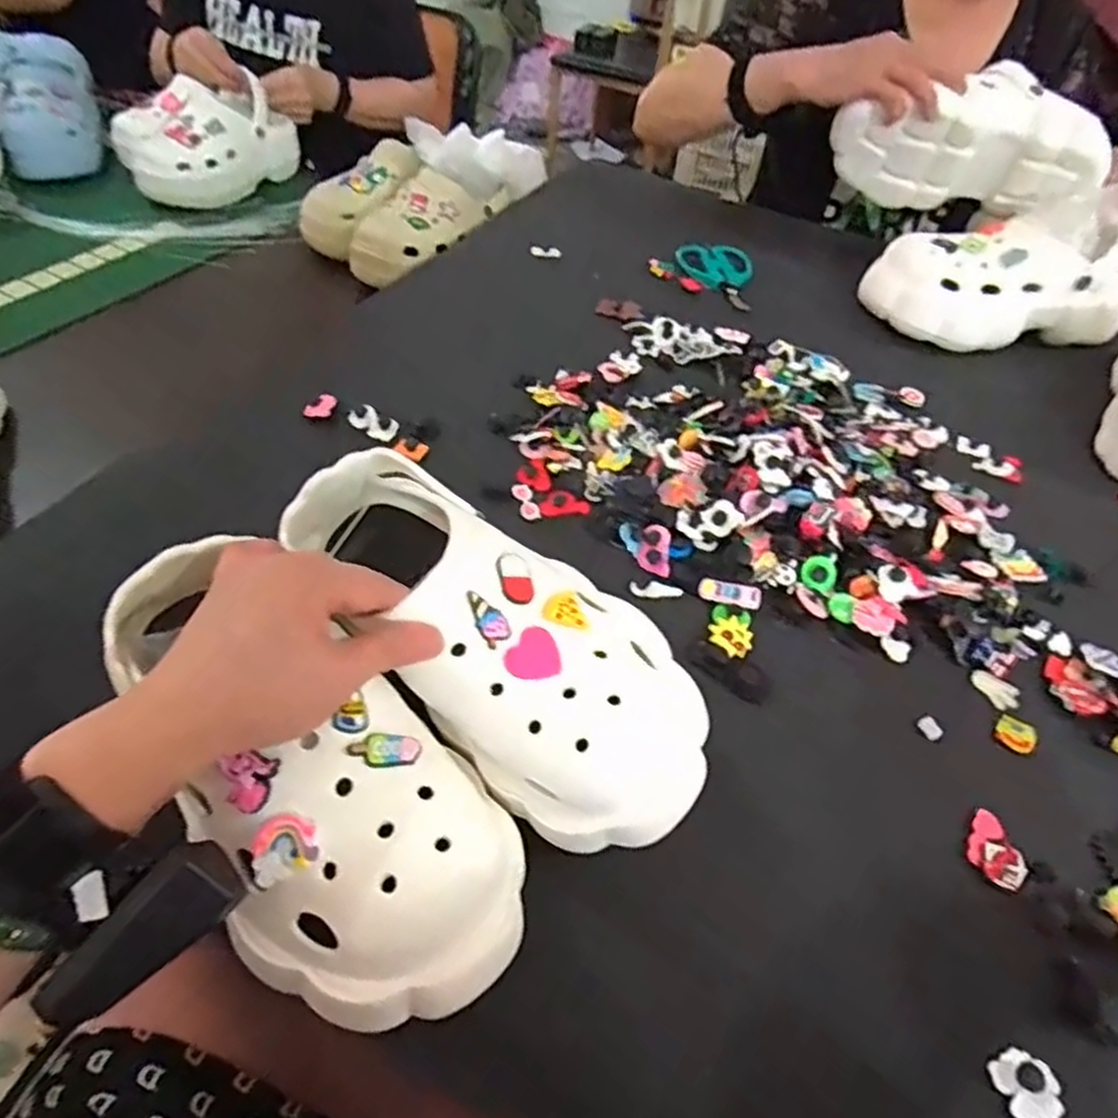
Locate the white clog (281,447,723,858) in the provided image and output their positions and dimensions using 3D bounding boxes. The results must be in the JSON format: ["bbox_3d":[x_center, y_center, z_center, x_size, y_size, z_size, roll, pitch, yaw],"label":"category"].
[{"bbox_3d":[-0.029,0.037,0.396,0.250,0.074,0.109,43,57,15],"label":"white clog"}]

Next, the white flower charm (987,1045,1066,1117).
[{"bbox_3d":[0.209,0.234,0.332,0.027,0.007,0.029,-9,49,-13],"label":"white flower charm"}]

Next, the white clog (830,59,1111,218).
[{"bbox_3d":[0.421,-0.423,0.771,0.254,0.120,0.107,21,49,13],"label":"white clog"}]

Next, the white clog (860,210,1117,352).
[{"bbox_3d":[0.442,-0.282,0.760,0.245,0.109,0.109,-3,48,-8],"label":"white clog"}]

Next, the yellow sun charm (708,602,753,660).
[{"bbox_3d":[0.114,0.047,0.495,0.027,0.007,0.037,15,48,8],"label":"yellow sun charm"}]

